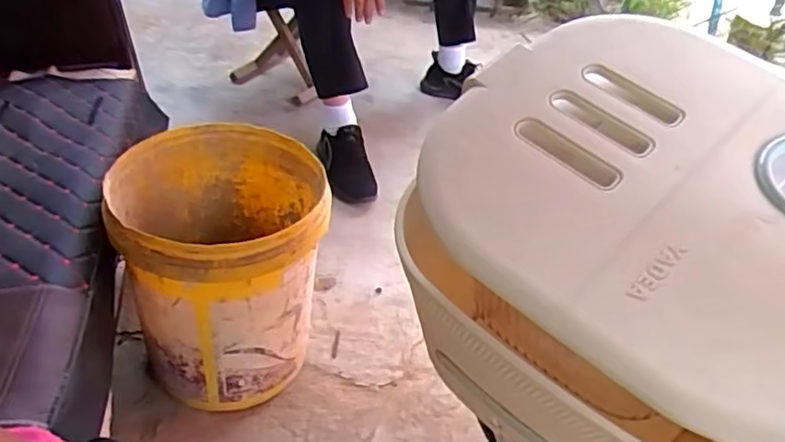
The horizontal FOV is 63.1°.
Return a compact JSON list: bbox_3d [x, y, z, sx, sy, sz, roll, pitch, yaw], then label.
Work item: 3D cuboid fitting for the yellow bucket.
[{"bbox_3d":[-0.259,0.086,1.011,0.290,0.360,0.304,3,39,-2],"label":"yellow bucket"}]

